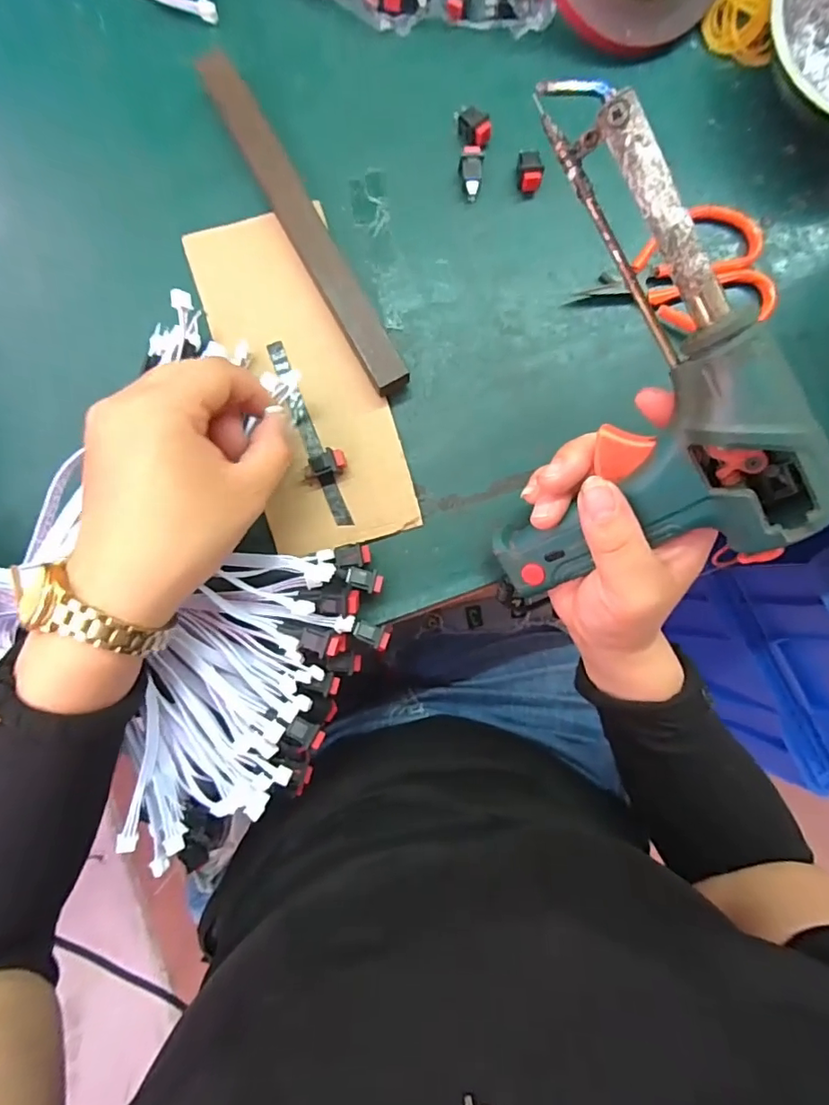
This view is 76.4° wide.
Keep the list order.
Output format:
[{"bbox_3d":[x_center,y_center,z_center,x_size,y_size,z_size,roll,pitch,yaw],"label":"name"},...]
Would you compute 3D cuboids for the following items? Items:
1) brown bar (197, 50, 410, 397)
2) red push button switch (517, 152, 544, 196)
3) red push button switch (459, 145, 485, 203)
[{"bbox_3d":[-0.063,-0.185,0.298,0.020,0.018,0.213,-29,88,-3],"label":"brown bar"},{"bbox_3d":[0.068,-0.222,0.309,0.014,0.010,0.021,-3,87,-2],"label":"red push button switch"},{"bbox_3d":[0.033,-0.221,0.307,0.014,0.009,0.028,-2,109,-2],"label":"red push button switch"}]

